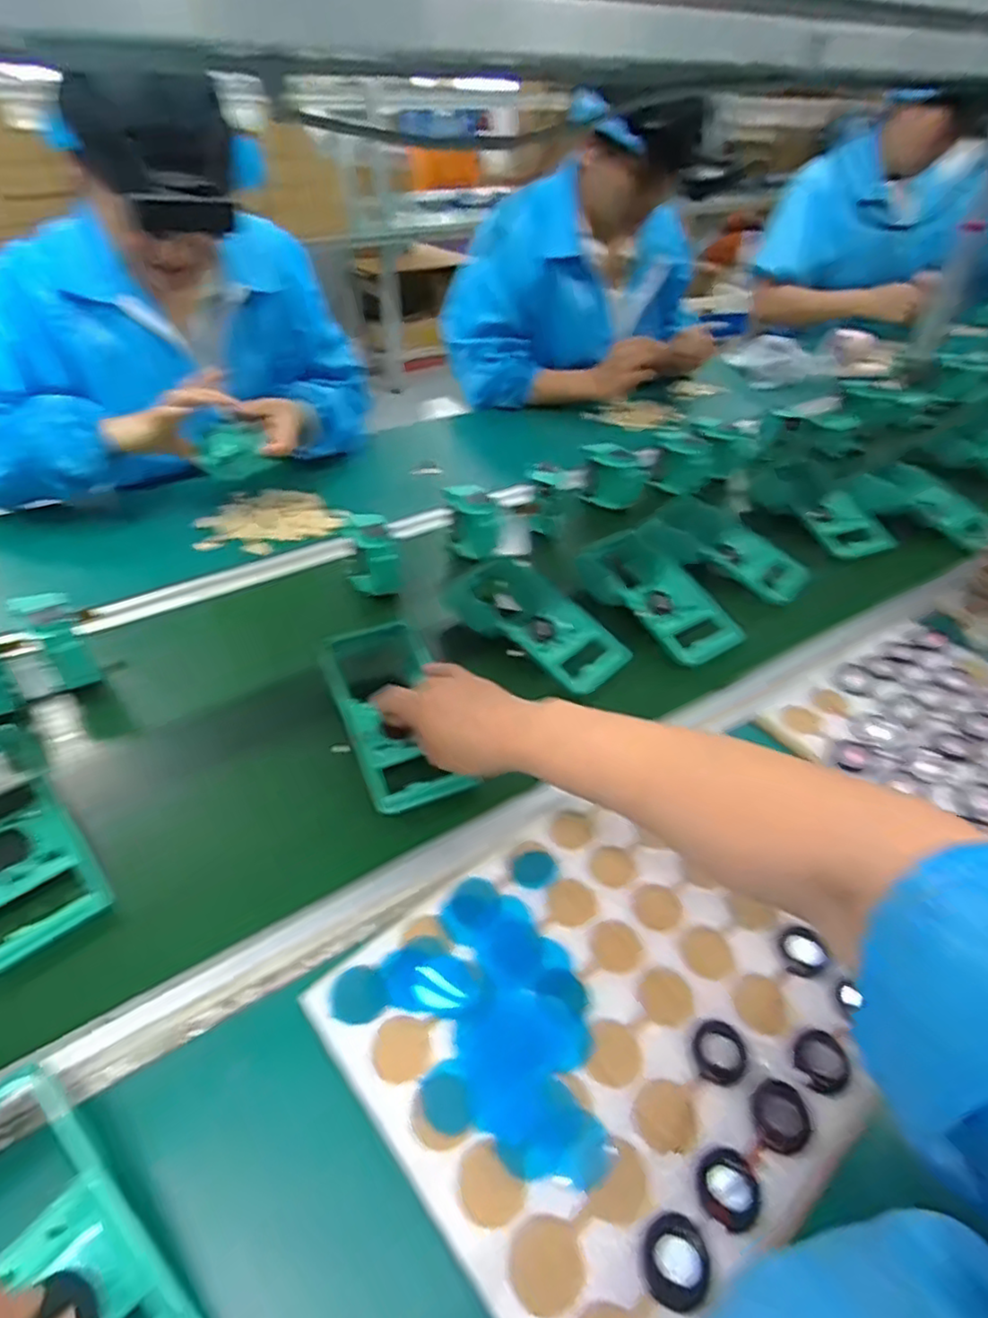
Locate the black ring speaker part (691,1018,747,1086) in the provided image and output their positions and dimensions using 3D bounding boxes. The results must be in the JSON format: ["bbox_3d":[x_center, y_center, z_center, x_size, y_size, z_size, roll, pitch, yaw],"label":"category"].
[{"bbox_3d":[0.127,0.221,0.371,0.032,0.007,0.030,1,41,-1],"label":"black ring speaker part"}]

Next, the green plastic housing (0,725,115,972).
[{"bbox_3d":[-0.342,0.130,0.458,0.086,0.036,0.167,-28,66,-33],"label":"green plastic housing"}]

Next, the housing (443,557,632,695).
[{"bbox_3d":[0.044,-0.044,0.665,0.188,0.050,0.109,31,48,29],"label":"housing"}]

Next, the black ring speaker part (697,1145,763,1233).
[{"bbox_3d":[0.117,0.262,0.325,0.030,0.004,0.031,-7,42,-11],"label":"black ring speaker part"}]

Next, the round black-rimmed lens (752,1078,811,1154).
[{"bbox_3d":[0.153,0.242,0.349,0.030,0.007,0.031,1,41,-1],"label":"round black-rimmed lens"}]

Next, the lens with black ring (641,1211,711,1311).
[{"bbox_3d":[0.084,0.278,0.304,0.030,0.004,0.032,0,41,-3],"label":"lens with black ring"}]

